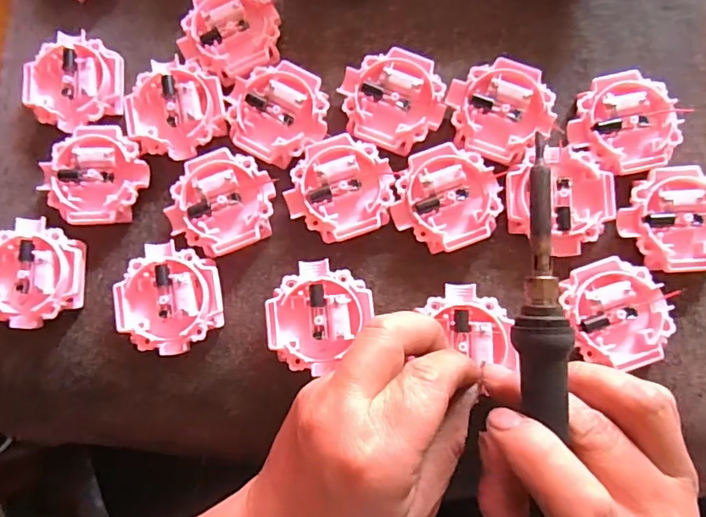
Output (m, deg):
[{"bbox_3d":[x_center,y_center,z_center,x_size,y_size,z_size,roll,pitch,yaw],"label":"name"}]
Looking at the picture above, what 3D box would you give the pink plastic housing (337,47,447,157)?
[{"bbox_3d":[0.022,-0.082,0.277,0.052,0.017,0.052,0,81,3],"label":"pink plastic housing"}]

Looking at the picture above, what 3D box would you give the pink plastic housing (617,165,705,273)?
[{"bbox_3d":[0.162,-0.019,0.261,0.052,0.017,0.051,-4,81,2],"label":"pink plastic housing"}]

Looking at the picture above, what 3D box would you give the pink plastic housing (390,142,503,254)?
[{"bbox_3d":[0.048,-0.030,0.266,0.054,0.015,0.051,0,81,3],"label":"pink plastic housing"}]

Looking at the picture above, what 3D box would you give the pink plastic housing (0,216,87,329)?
[{"bbox_3d":[-0.166,0.008,0.268,0.049,0.015,0.054,1,81,3],"label":"pink plastic housing"}]

